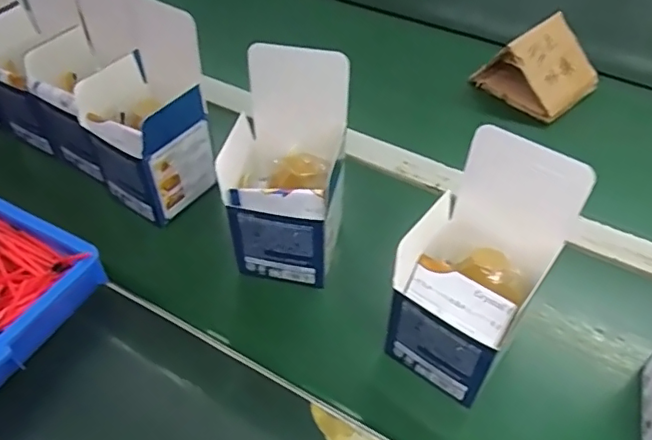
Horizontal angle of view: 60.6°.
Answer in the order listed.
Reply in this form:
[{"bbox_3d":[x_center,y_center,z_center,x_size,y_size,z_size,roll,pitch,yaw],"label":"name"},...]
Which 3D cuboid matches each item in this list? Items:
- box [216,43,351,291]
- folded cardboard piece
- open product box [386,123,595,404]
[{"bbox_3d":[-0.033,-0.041,0.469,0.095,0.171,0.097,8,49,8],"label":"box"},{"bbox_3d":[0.255,-0.187,0.664,0.106,0.070,0.110,-30,54,-24],"label":"folded cardboard piece"},{"bbox_3d":[0.105,0.038,0.394,0.090,0.167,0.093,30,55,24],"label":"open product box"}]

